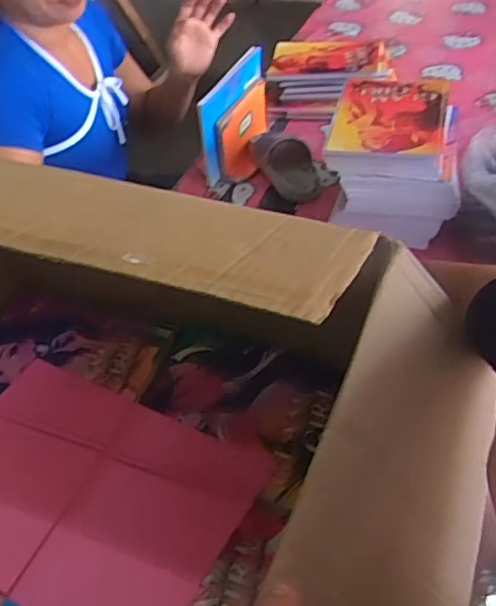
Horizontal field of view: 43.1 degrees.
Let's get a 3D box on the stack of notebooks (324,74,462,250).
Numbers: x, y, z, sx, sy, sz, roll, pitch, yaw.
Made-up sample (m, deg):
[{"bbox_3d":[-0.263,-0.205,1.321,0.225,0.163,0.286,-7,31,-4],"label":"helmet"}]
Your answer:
[{"bbox_3d":[0.206,-0.216,0.912,0.182,0.135,0.201,4,47,11],"label":"stack of notebooks"}]

